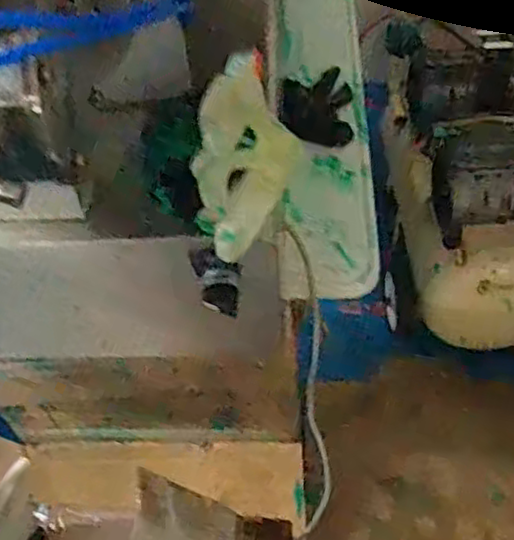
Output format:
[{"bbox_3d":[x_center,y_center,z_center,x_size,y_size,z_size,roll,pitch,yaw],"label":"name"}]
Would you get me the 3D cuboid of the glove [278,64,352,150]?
[{"bbox_3d":[0.064,-0.178,0.733,0.075,0.031,0.109,2,52,5],"label":"glove"}]

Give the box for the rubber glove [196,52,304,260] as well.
[{"bbox_3d":[-0.006,-0.081,0.453,0.060,0.066,0.139,2,52,6],"label":"rubber glove"}]

